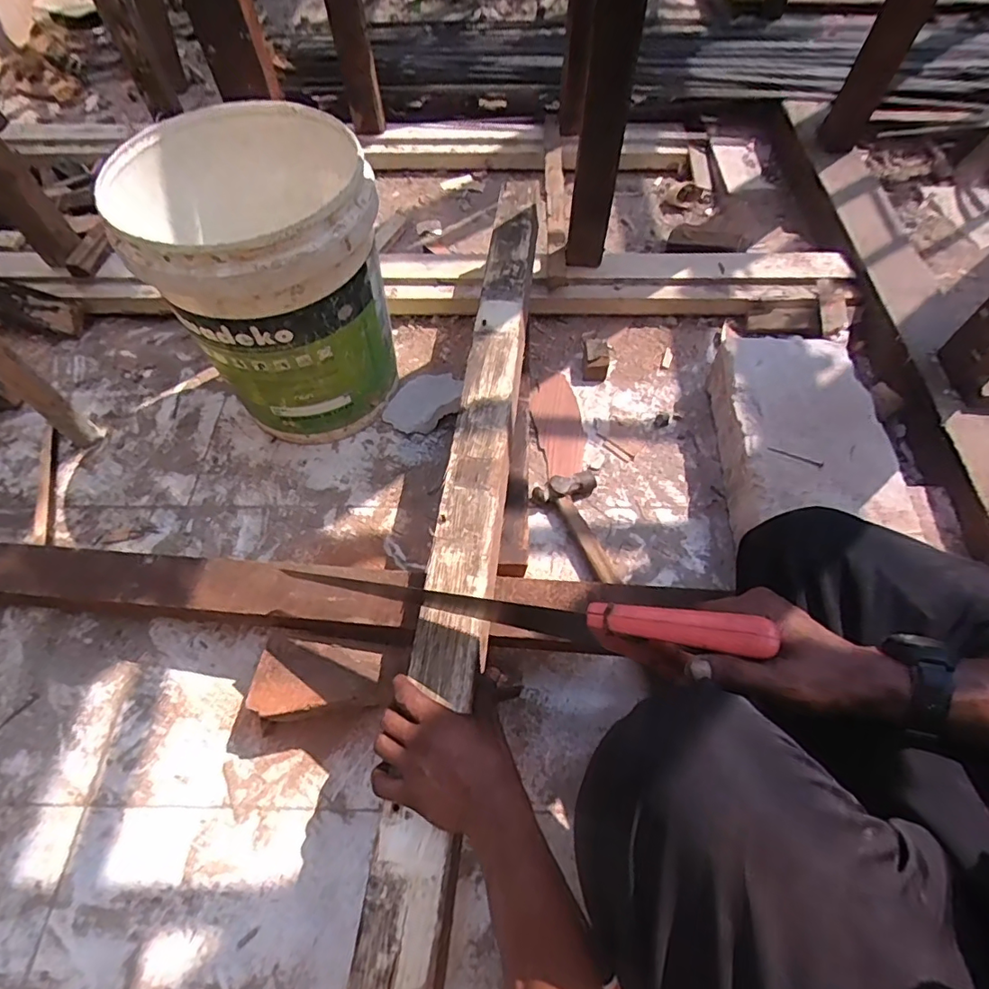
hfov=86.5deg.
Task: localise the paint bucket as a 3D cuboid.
[{"bbox_3d":[-0.304,-0.289,0.775,0.278,0.375,0.297,0,60,-1],"label":"paint bucket"}]

